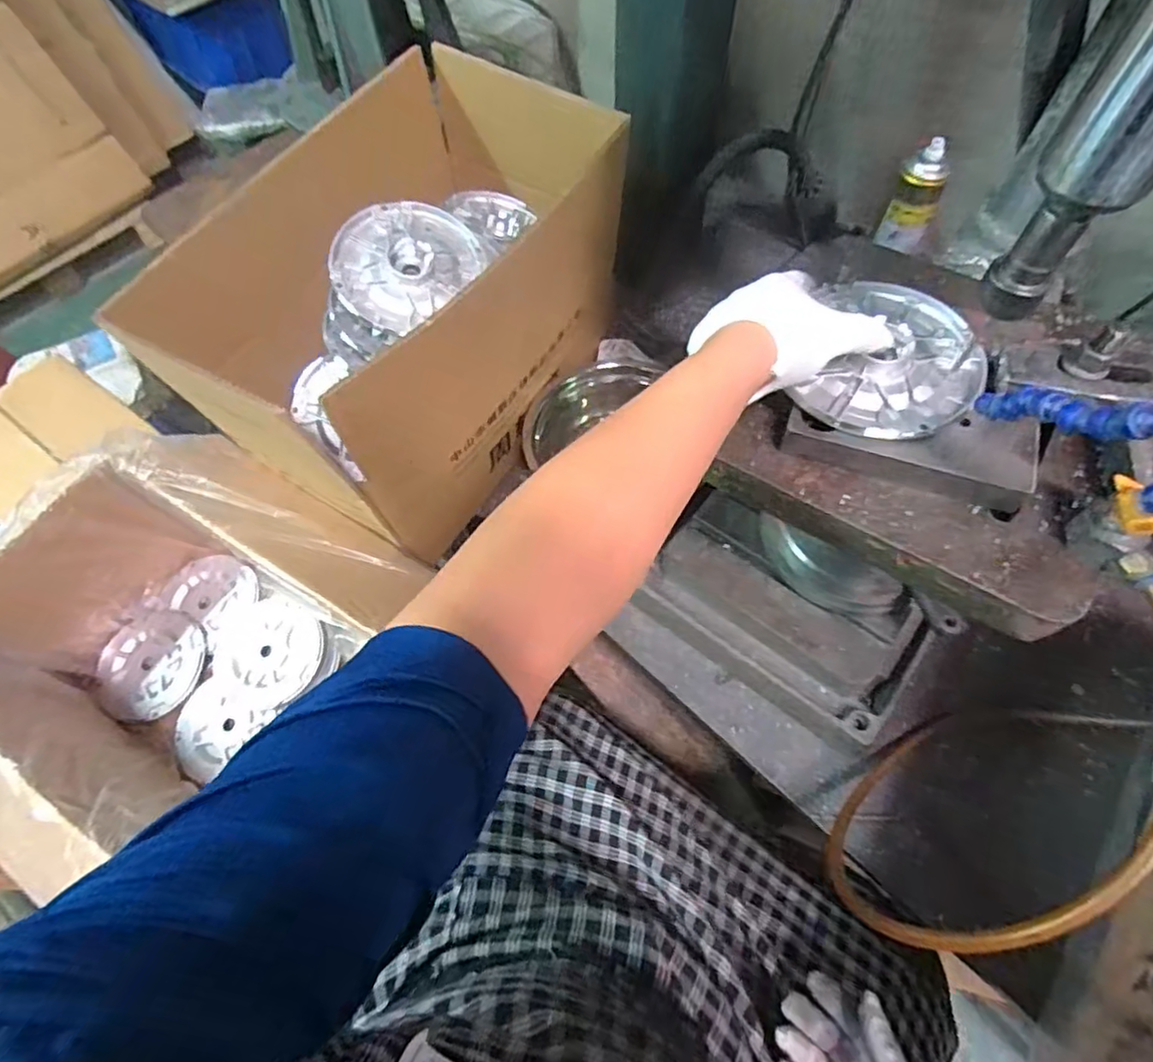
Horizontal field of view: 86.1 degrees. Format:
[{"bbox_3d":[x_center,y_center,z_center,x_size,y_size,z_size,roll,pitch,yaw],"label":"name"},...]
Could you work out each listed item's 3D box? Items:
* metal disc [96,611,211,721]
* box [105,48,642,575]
[{"bbox_3d":[-0.543,0.169,0.790,0.133,0.012,0.133,-1,64,2],"label":"metal disc"},{"bbox_3d":[-0.173,-0.268,0.714,0.306,0.284,0.469,26,68,14],"label":"box"}]

